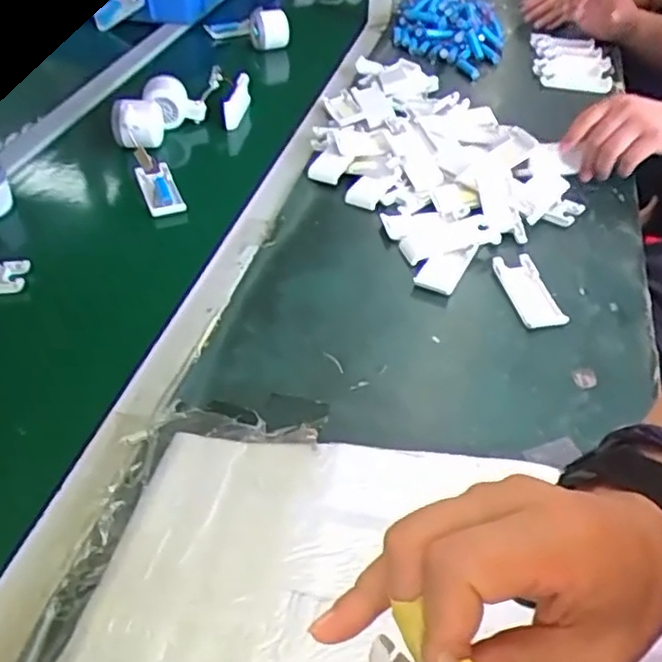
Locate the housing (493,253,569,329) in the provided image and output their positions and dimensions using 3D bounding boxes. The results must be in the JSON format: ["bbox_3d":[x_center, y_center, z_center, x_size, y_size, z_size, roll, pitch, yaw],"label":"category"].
[{"bbox_3d":[0.200,-0.042,0.694,0.042,0.007,0.101,-6,43,-9],"label":"housing"}]

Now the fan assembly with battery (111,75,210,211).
[{"bbox_3d":[-0.214,-0.235,0.847,0.112,0.074,0.242,-5,43,-8],"label":"fan assembly with battery"}]

